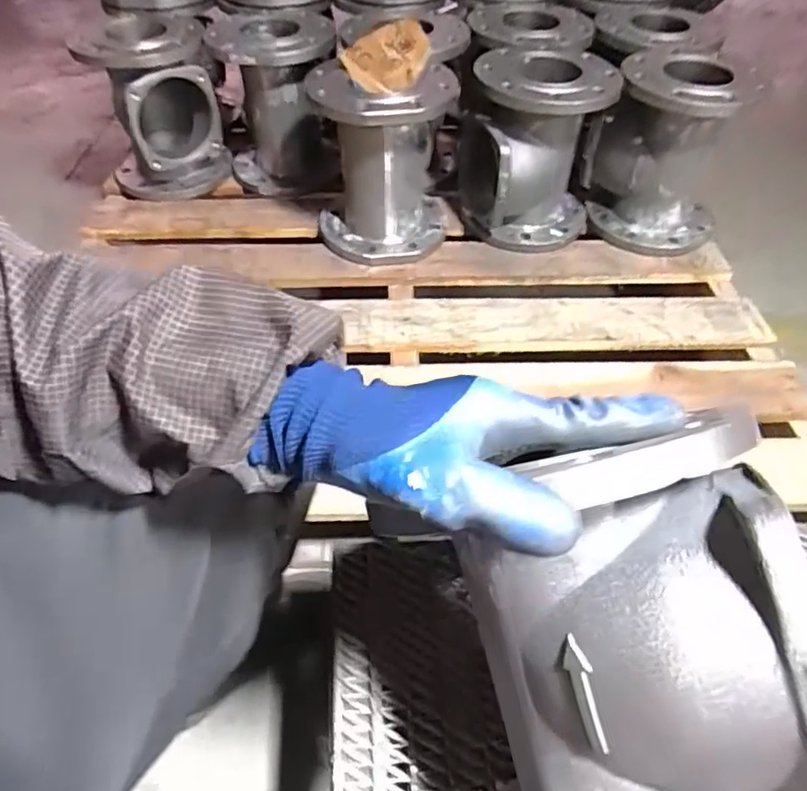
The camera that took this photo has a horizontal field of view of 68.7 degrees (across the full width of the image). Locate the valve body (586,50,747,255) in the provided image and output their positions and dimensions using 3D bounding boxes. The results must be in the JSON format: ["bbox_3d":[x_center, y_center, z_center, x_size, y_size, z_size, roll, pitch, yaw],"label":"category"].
[{"bbox_3d":[0.406,-0.372,0.927,0.207,0.256,0.157,16,51,13],"label":"valve body"}]

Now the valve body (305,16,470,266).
[{"bbox_3d":[-0.026,-0.417,0.942,0.219,0.295,0.295,1,49,0],"label":"valve body"}]

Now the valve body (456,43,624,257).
[{"bbox_3d":[0.205,-0.393,0.949,0.204,0.249,0.210,-1,49,-1],"label":"valve body"}]

